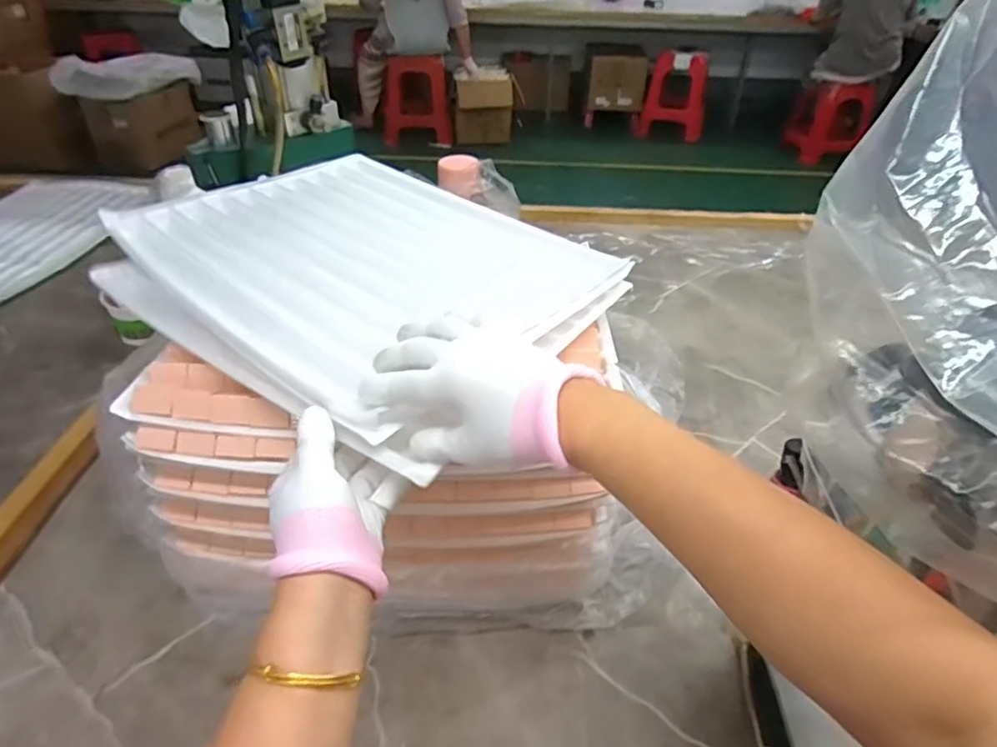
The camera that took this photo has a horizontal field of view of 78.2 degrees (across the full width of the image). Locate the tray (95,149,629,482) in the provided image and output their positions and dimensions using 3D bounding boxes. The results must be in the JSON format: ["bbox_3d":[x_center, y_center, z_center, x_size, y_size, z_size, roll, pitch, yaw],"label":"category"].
[{"bbox_3d":[-0.126,-0.103,0.567,0.409,0.027,0.324,27,45,27],"label":"tray"}]

